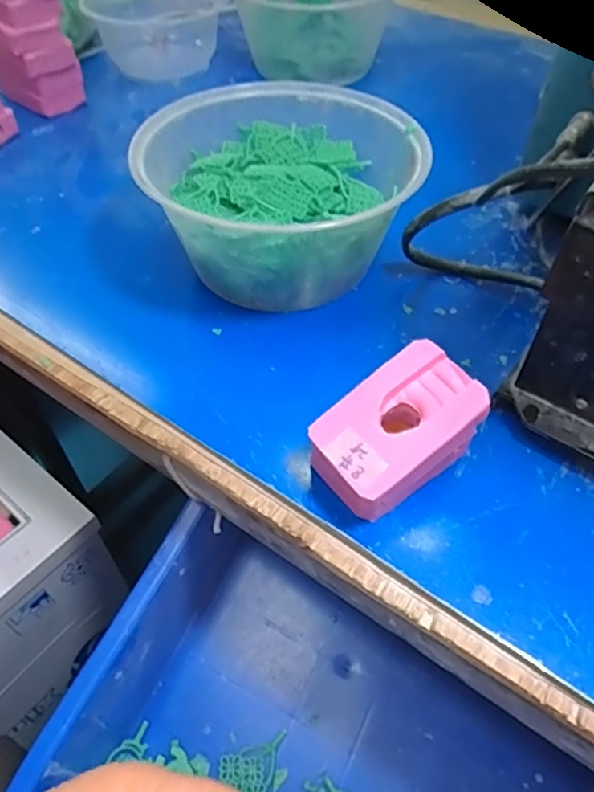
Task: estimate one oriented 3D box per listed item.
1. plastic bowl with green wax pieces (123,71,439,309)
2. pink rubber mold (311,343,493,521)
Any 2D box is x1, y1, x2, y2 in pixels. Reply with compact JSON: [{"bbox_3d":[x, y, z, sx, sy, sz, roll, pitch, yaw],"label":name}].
[{"bbox_3d":[-0.006,-0.128,0.355,0.156,0.070,0.150,0,50,0],"label":"plastic bowl with green wax pieces"},{"bbox_3d":[0.043,0.020,0.260,0.071,0.050,0.052,-28,55,-21],"label":"pink rubber mold"}]

